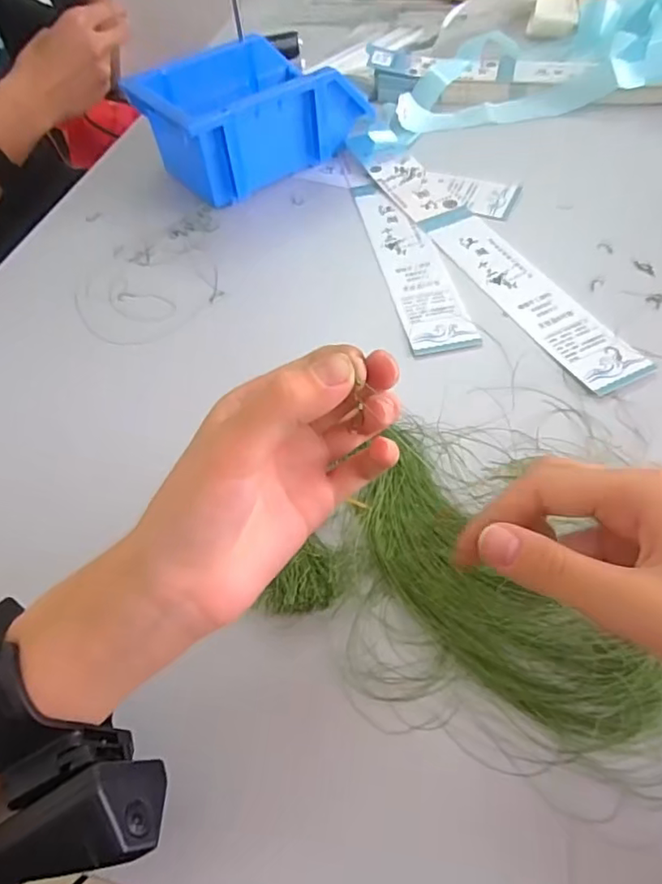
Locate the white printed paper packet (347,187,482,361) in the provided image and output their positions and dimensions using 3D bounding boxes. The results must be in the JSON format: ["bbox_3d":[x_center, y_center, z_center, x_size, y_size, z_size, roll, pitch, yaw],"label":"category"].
[{"bbox_3d":[0.060,-0.143,0.450,0.046,0.004,0.205,-11,53,-3],"label":"white printed paper packet"}]

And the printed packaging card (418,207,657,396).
[{"bbox_3d":[0.138,-0.112,0.420,0.046,0.005,0.214,-24,55,-12],"label":"printed packaging card"}]

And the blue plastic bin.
[{"bbox_3d":[-0.070,-0.292,0.522,0.171,0.077,0.121,-34,58,-19],"label":"blue plastic bin"}]

